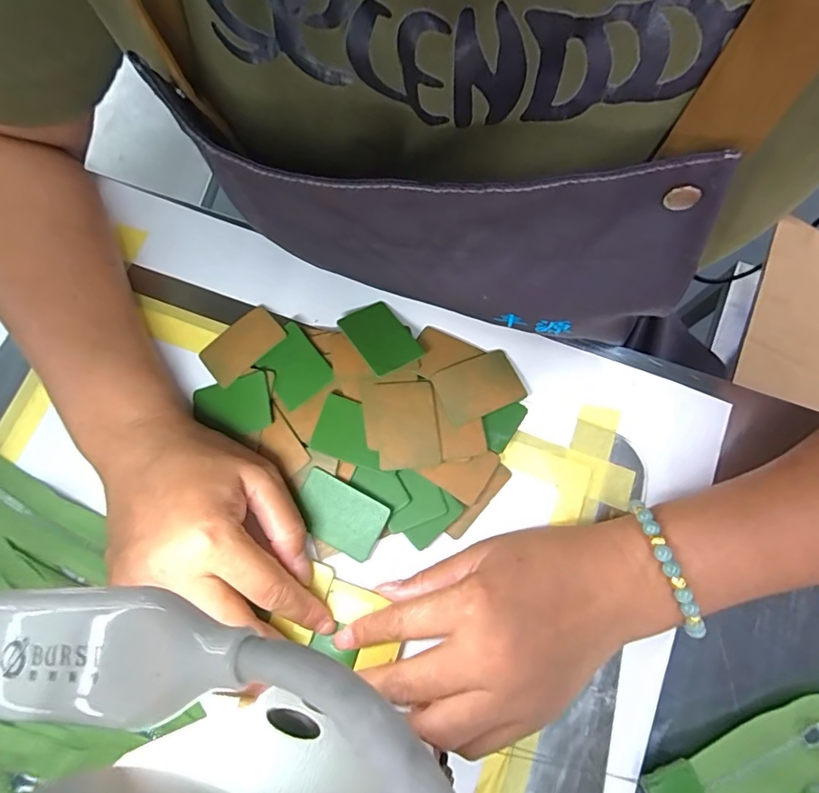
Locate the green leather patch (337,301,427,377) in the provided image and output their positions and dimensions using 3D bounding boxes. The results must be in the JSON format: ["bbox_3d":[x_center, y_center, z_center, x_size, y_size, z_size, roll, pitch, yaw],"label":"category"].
[{"bbox_3d":[-0.018,-0.038,0.295,0.035,0.004,0.053,-27,61,-22],"label":"green leather patch"}]

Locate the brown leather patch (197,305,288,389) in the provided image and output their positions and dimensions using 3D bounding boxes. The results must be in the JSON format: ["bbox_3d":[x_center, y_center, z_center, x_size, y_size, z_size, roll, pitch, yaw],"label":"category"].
[{"bbox_3d":[-0.106,-0.032,0.300,0.051,0.008,0.034,-41,78,-8],"label":"brown leather patch"}]

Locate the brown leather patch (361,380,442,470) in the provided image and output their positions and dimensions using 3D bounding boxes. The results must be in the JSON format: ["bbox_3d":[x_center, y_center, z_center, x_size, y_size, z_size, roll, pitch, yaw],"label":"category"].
[{"bbox_3d":[-0.005,0.016,0.275,0.042,0.004,0.052,-5,71,-8],"label":"brown leather patch"}]

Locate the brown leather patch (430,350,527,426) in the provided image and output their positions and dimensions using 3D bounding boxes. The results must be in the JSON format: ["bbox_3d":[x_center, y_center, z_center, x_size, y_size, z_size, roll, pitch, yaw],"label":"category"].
[{"bbox_3d":[0.042,-0.006,0.287,0.050,0.008,0.036,-24,77,-4],"label":"brown leather patch"}]

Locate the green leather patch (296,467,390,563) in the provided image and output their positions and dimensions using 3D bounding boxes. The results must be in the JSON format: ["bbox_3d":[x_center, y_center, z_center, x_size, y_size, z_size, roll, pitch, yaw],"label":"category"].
[{"bbox_3d":[-0.040,0.067,0.268,0.051,0.005,0.034,27,79,8],"label":"green leather patch"}]

